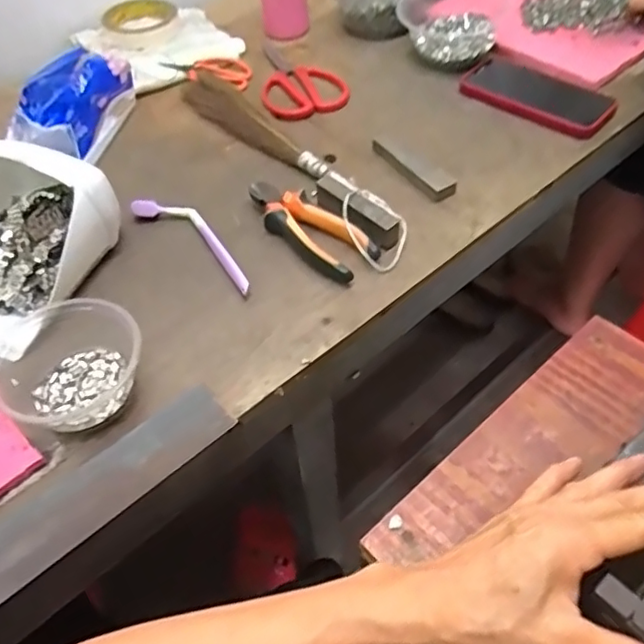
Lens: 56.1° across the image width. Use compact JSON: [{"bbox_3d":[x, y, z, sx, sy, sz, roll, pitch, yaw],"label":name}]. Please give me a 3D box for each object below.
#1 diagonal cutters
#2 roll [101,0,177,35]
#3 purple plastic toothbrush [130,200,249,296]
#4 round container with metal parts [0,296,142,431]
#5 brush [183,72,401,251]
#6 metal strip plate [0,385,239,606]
[{"bbox_3d":[-0.015,-0.092,0.574,0.147,0.025,0.053,35,61,28],"label":"diagonal cutters"},{"bbox_3d":[-0.251,-0.408,0.810,0.092,0.021,0.092,-2,51,2],"label":"roll"},{"bbox_3d":[-0.115,-0.079,0.576,0.162,0.021,0.041,34,61,27],"label":"purple plastic toothbrush"},{"bbox_3d":[-0.201,0.032,0.466,0.116,0.044,0.112,-2,51,2],"label":"round container with metal parts"},{"bbox_3d":[-0.049,-0.190,0.642,0.046,0.043,0.362,-33,56,-21],"label":"brush"},{"bbox_3d":[-0.172,0.129,0.415,0.246,0.006,0.048,-36,55,-24],"label":"metal strip plate"}]

